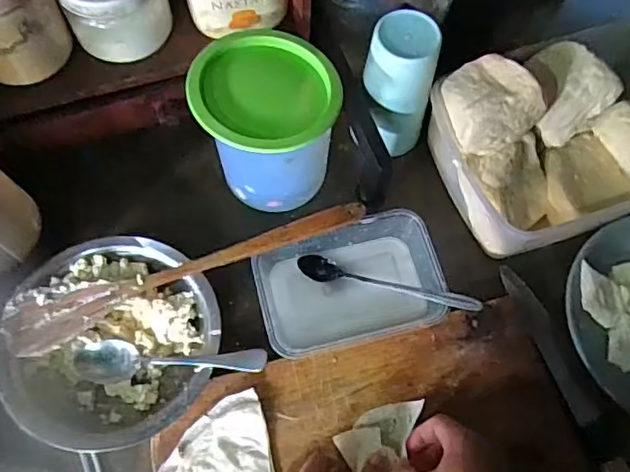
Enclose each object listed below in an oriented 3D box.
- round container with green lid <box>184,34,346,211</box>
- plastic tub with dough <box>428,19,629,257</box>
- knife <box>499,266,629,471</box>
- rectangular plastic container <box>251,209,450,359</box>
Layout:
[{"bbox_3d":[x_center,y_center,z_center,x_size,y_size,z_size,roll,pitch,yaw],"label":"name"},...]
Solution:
[{"bbox_3d":[-0.043,-0.100,0.549,0.120,0.138,0.111,1,66,-1],"label":"round container with green lid"},{"bbox_3d":[0.260,-0.111,0.579,0.260,0.108,0.185,-21,68,-10],"label":"plastic tub with dough"},{"bbox_3d":[0.247,0.154,0.538,0.035,0.013,0.279,-22,69,-11],"label":"knife"},{"bbox_3d":[0.033,0.050,0.566,0.168,0.050,0.113,-15,67,-8],"label":"rectangular plastic container"}]

